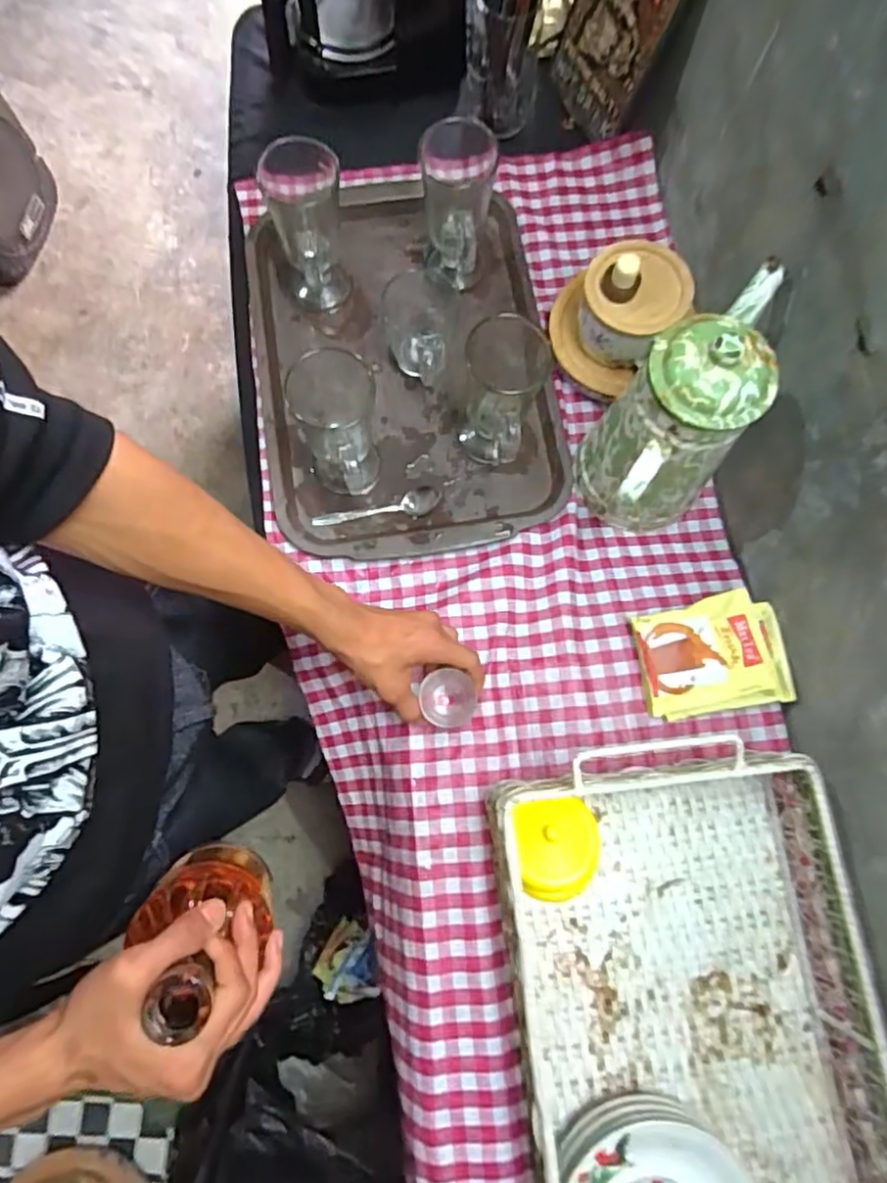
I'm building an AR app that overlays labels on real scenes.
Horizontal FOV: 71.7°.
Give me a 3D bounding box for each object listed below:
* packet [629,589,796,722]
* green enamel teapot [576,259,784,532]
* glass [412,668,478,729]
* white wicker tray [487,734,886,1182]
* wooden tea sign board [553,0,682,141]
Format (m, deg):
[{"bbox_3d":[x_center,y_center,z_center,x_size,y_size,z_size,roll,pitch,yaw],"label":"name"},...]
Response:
[{"bbox_3d":[0.245,0.059,0.562,0.131,0.028,0.099,-10,78,-3],"label":"packet"},{"bbox_3d":[0.212,-0.154,0.542,0.120,0.199,0.213,44,81,8],"label":"green enamel teapot"},{"bbox_3d":[0.001,0.096,0.536,0.048,0.047,0.047,-13,78,-4],"label":"glass"},{"bbox_3d":[0.191,0.343,0.465,0.260,0.089,0.438,-7,78,-2],"label":"white wicker tray"},{"bbox_3d":[0.199,-0.624,0.617,0.029,0.269,0.126,-25,81,-26],"label":"wooden tea sign board"}]

